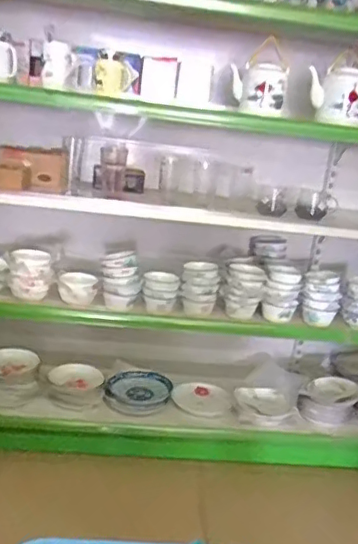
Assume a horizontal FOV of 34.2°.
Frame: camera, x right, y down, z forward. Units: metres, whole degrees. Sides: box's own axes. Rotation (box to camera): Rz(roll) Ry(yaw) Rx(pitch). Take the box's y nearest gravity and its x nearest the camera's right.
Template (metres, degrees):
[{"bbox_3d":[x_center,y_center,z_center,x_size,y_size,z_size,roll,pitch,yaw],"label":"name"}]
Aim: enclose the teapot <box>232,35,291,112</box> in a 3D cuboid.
[{"bbox_3d":[0.226,-0.548,1.625,0.151,0.181,0.107,10,16,9],"label":"teapot"}]

